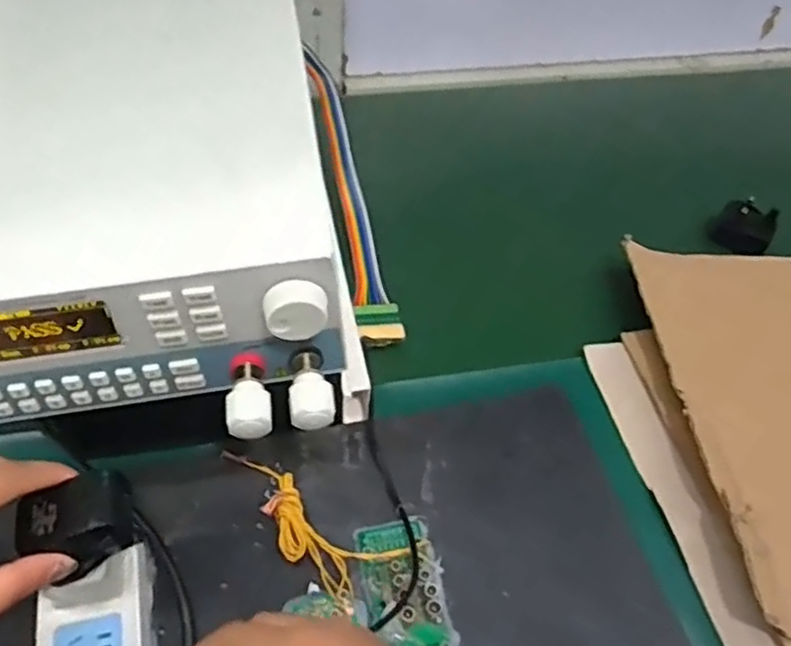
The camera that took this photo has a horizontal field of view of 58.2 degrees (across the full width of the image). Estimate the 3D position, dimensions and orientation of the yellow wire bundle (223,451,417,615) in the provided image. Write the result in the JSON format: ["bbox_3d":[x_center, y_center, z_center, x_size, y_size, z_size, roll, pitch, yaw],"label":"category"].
[{"bbox_3d":[-0.060,0.124,0.437,0.134,0.013,0.045,29,54,20],"label":"yellow wire bundle"}]

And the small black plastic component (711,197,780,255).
[{"bbox_3d":[0.320,-0.088,0.649,0.049,0.039,0.035,28,53,19],"label":"small black plastic component"}]

